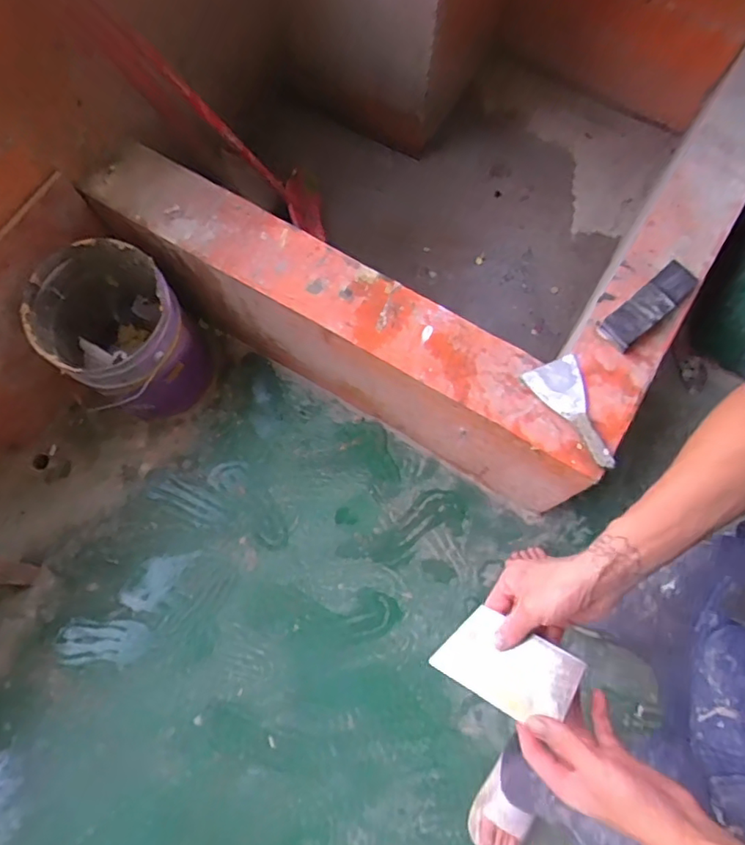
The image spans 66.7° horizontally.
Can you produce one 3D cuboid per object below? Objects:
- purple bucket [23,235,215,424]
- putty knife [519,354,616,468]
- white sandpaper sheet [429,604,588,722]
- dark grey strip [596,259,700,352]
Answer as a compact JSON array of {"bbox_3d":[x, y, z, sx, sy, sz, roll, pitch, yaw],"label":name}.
[{"bbox_3d":[-0.551,-0.177,1.294,0.272,0.395,0.274,0,74,0],"label":"purple bucket"},{"bbox_3d":[0.380,-0.017,1.048,0.106,0.018,0.218,-25,75,-7],"label":"putty knife"},{"bbox_3d":[0.126,0.228,0.532,0.122,0.009,0.073,23,75,28],"label":"white sandpaper sheet"},{"bbox_3d":[0.542,-0.233,1.095,0.238,0.034,0.071,-40,78,-11],"label":"dark grey strip"}]

